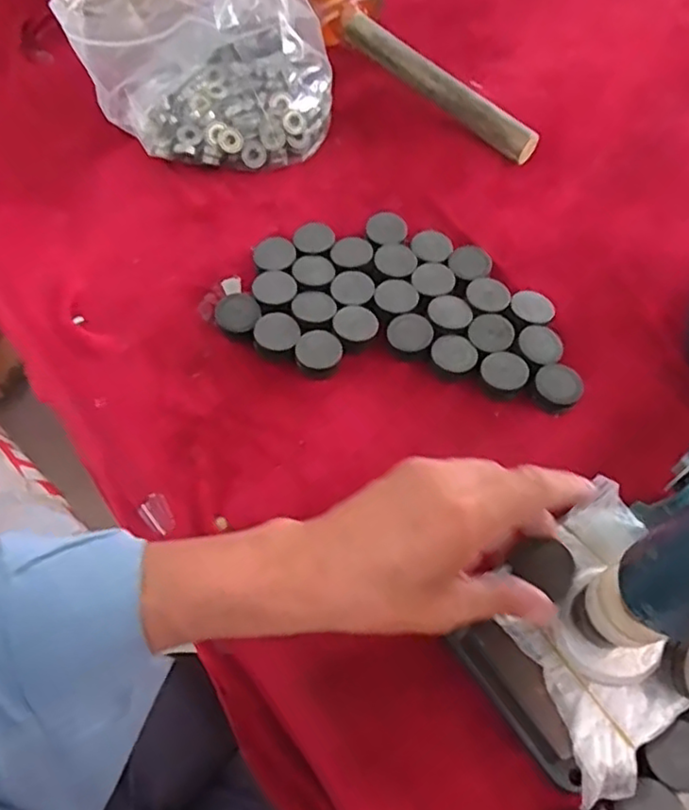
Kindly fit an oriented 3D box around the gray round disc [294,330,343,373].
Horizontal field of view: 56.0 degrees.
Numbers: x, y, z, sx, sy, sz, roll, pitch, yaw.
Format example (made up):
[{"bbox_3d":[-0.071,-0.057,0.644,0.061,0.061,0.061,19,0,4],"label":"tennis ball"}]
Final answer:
[{"bbox_3d":[-0.018,-0.038,0.463,0.033,0.010,0.030,1,60,-2],"label":"gray round disc"}]

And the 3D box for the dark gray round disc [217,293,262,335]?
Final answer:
[{"bbox_3d":[-0.078,-0.065,0.475,0.031,0.017,0.033,1,60,-2],"label":"dark gray round disc"}]

